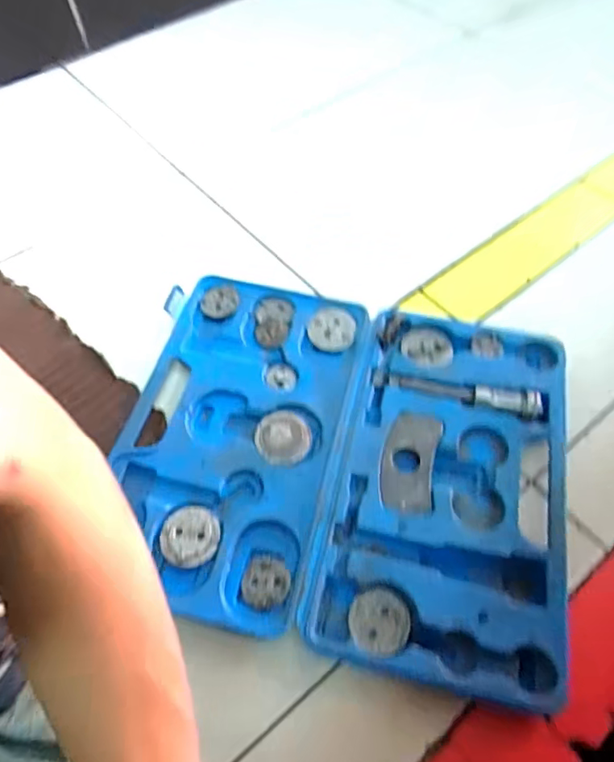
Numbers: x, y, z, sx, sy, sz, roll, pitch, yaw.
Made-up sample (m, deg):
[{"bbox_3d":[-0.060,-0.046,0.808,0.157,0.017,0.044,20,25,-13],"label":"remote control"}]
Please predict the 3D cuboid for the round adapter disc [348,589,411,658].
[{"bbox_3d":[0.056,0.187,0.412,0.045,0.004,0.045,-1,59,1],"label":"round adapter disc"}]

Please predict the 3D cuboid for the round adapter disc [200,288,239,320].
[{"bbox_3d":[-0.097,-0.086,0.585,0.040,0.007,0.036,-1,59,1],"label":"round adapter disc"}]

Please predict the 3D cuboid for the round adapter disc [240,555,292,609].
[{"bbox_3d":[-0.033,0.163,0.433,0.039,0.006,0.041,-1,59,1],"label":"round adapter disc"}]

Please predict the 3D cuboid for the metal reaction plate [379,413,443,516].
[{"bbox_3d":[0.092,0.072,0.476,0.047,0.006,0.091,11,60,9],"label":"metal reaction plate"}]

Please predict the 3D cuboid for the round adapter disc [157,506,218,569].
[{"bbox_3d":[-0.099,0.131,0.448,0.048,0.008,0.049,-1,59,1],"label":"round adapter disc"}]

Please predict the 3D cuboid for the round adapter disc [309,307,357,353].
[{"bbox_3d":[0.027,-0.056,0.569,0.049,0.006,0.049,-1,59,1],"label":"round adapter disc"}]

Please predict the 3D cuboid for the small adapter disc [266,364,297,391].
[{"bbox_3d":[-0.027,-0.005,0.541,0.030,0.004,0.030,-1,59,1],"label":"small adapter disc"}]

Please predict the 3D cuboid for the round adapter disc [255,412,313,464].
[{"bbox_3d":[-0.021,0.052,0.500,0.051,0.007,0.053,-1,59,1],"label":"round adapter disc"}]

